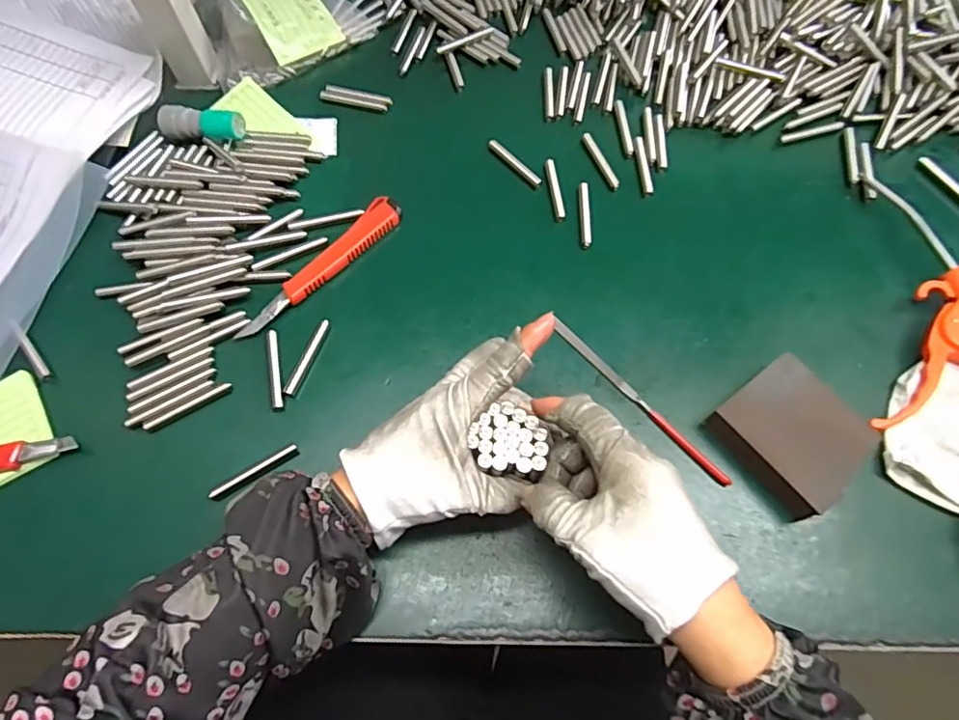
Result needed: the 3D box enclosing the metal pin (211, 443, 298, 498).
[{"bbox_3d":[-0.142,0.070,0.360,0.058,0.004,0.007,-31,70,-15],"label":"metal pin"}]

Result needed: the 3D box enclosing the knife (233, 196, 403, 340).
[{"bbox_3d":[-0.114,-0.070,0.416,0.024,0.009,0.147,39,70,15],"label":"knife"}]

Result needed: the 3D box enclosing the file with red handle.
[{"bbox_3d":[0.106,0.026,0.382,0.008,0.007,0.151,-38,72,-17],"label":"file with red handle"}]

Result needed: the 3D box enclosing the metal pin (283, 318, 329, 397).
[{"bbox_3d":[-0.118,-0.002,0.391,0.008,0.004,0.058,19,66,6],"label":"metal pin"}]

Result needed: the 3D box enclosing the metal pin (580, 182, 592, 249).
[{"bbox_3d":[0.082,-0.113,0.441,0.008,0.005,0.057,2,65,-1],"label":"metal pin"}]

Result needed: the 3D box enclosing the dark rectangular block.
[{"bbox_3d":[0.198,0.046,0.359,0.081,0.027,0.079,-35,71,-16],"label":"dark rectangular block"}]

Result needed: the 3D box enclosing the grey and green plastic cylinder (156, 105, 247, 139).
[{"bbox_3d":[-0.225,-0.190,0.458,0.069,0.017,0.018,7,65,1],"label":"grey and green plastic cylinder"}]

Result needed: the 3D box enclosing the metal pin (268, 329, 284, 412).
[{"bbox_3d":[-0.138,0.006,0.387,0.007,0.004,0.059,-9,66,-6],"label":"metal pin"}]

